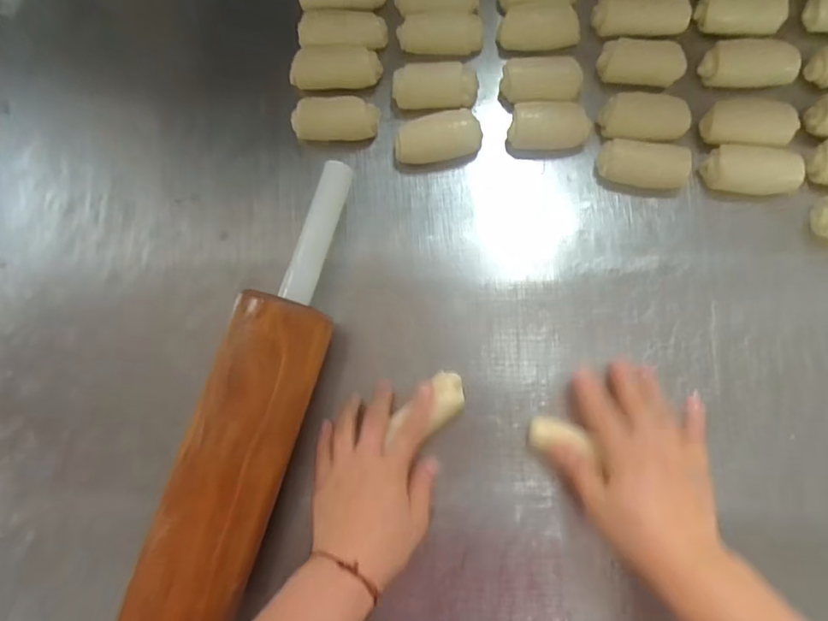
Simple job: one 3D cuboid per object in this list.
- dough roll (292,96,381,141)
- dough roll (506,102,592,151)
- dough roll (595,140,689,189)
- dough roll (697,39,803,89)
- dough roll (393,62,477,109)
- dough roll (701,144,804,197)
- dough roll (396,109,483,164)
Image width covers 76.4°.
[{"bbox_3d":[-0.071,-0.172,0.477,0.076,0.028,0.031,-5,79,3],"label":"dough roll"},{"bbox_3d":[0.120,-0.163,0.467,0.068,0.028,0.035,4,80,5],"label":"dough roll"},{"bbox_3d":[0.195,-0.122,0.449,0.070,0.036,0.032,13,81,6],"label":"dough roll"},{"bbox_3d":[0.289,-0.211,0.451,0.076,0.025,0.029,8,79,15],"label":"dough roll"},{"bbox_3d":[0.020,-0.205,0.482,0.075,0.026,0.037,1,80,4],"label":"dough roll"},{"bbox_3d":[0.284,-0.119,0.444,0.071,0.032,0.038,7,80,5],"label":"dough roll"},{"bbox_3d":[0.022,-0.155,0.471,0.076,0.025,0.037,-14,79,2],"label":"dough roll"}]

